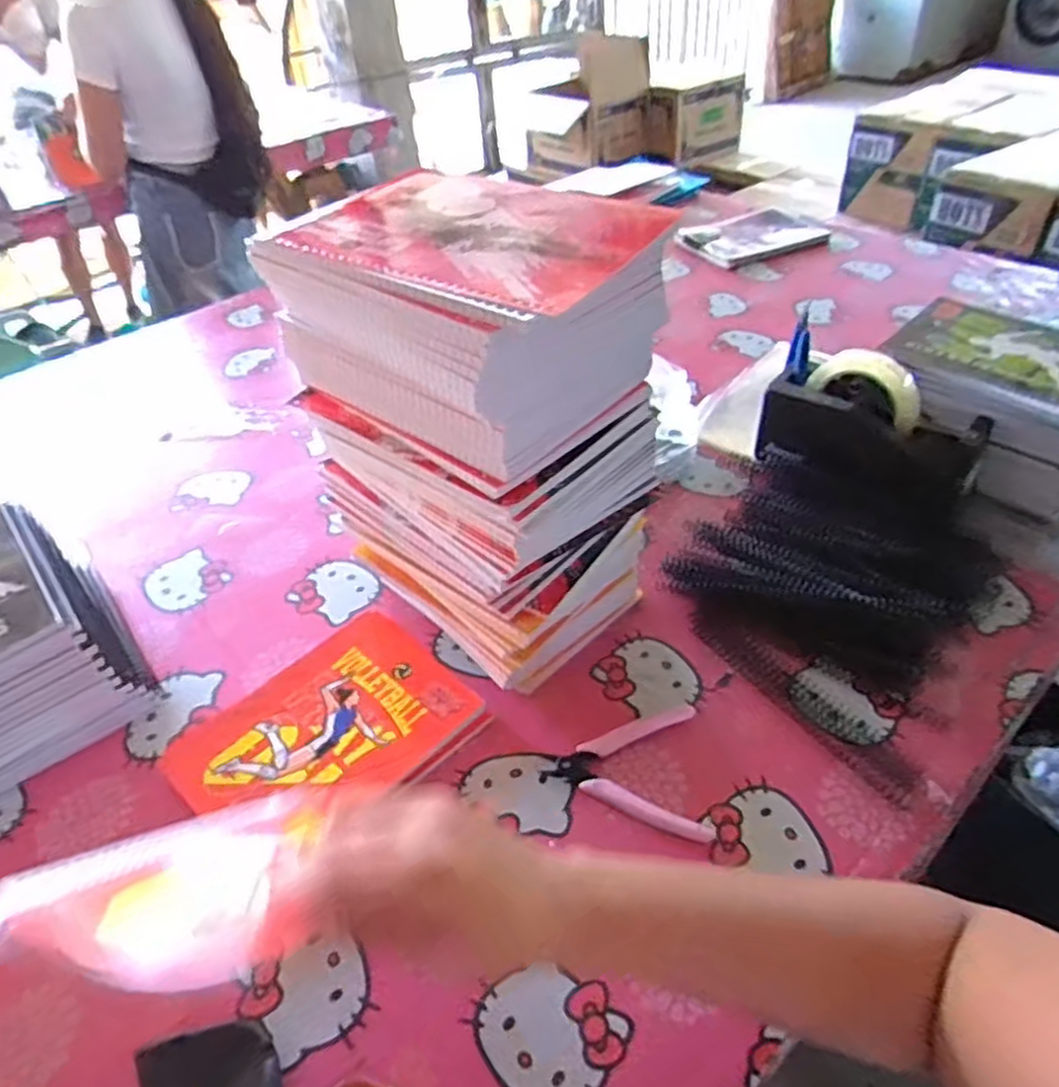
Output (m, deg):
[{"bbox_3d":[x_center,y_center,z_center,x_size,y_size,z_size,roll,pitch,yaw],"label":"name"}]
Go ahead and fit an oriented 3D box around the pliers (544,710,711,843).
[{"bbox_3d":[0.086,0.154,0.542,0.120,0.012,0.098,16,47,20],"label":"pliers"}]

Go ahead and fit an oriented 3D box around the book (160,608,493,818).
[{"bbox_3d":[-0.155,0.143,0.562,0.204,0.011,0.149,-32,50,-27],"label":"book"}]

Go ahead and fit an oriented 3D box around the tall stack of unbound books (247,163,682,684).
[{"bbox_3d":[-0.031,-0.057,0.534,0.211,0.342,0.164,30,53,33],"label":"tall stack of unbound books"}]

